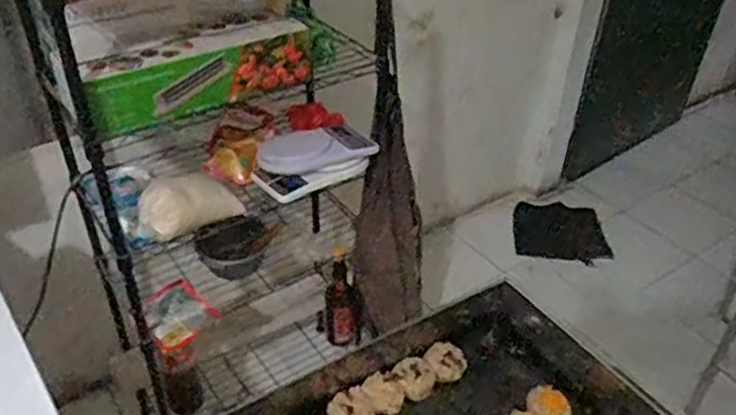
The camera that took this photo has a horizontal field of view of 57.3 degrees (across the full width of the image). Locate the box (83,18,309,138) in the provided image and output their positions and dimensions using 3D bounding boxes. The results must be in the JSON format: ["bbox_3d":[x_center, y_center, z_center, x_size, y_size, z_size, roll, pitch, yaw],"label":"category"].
[{"bbox_3d":[-0.276,-0.226,1.085,0.365,0.116,0.102,-21,44,-27],"label":"box"}]

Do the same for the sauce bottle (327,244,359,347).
[{"bbox_3d":[-0.061,0.219,1.589,0.075,0.240,0.059,-3,39,-8],"label":"sauce bottle"}]

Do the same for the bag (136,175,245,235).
[{"bbox_3d":[-0.309,-0.007,1.166,0.087,0.094,0.170,28,45,28],"label":"bag"}]

